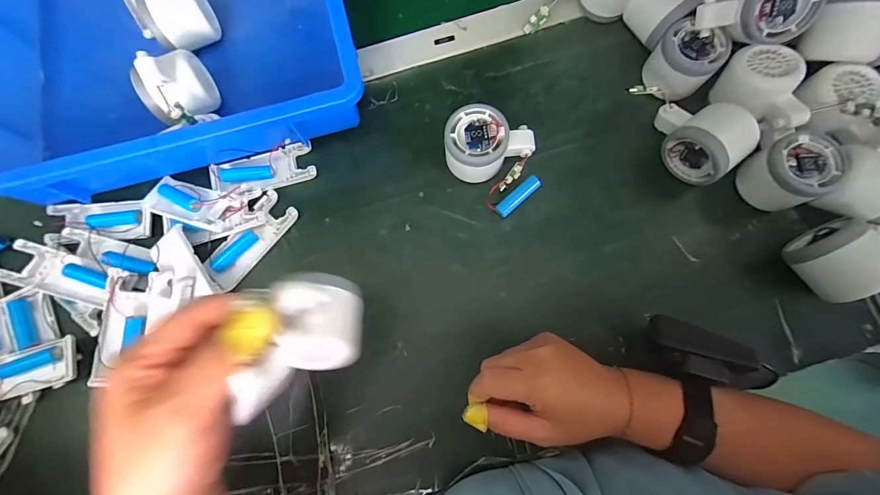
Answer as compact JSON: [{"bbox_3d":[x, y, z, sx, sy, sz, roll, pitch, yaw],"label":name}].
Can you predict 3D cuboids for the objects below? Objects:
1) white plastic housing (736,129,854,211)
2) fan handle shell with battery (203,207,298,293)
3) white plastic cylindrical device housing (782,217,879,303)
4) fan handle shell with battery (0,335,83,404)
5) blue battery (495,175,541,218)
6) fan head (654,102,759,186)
[{"bbox_3d":[0.317,-0.067,0.344,0.066,0.053,0.059,-30,78,-5],"label":"white plastic housing"},{"bbox_3d":[-0.189,-0.005,0.372,0.040,0.016,0.102,38,81,9],"label":"fan handle shell with battery"},{"bbox_3d":[0.351,0.011,0.331,0.057,0.054,0.062,-22,78,-3],"label":"white plastic cylindrical device housing"},{"bbox_3d":[-0.383,0.116,0.340,0.106,0.015,0.044,-17,78,-2],"label":"fan handle shell with battery"},{"bbox_3d":[0.077,-0.050,0.366,0.048,0.015,0.014,-40,79,-7],"label":"blue battery"},{"bbox_3d":[0.244,-0.106,0.354,0.056,0.054,0.083,-42,80,-7],"label":"fan head"}]

